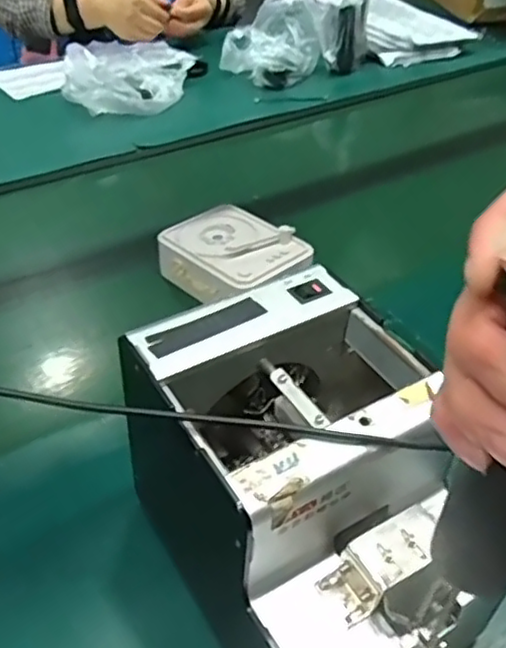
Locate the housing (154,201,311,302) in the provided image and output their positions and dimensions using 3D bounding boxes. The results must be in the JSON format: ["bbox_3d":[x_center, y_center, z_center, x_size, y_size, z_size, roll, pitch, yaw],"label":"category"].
[{"bbox_3d":[-0.019,-0.063,0.630,0.104,0.043,0.119,-31,48,-33],"label":"housing"}]

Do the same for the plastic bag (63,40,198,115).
[{"bbox_3d":[-0.179,-0.382,0.996,0.154,0.083,0.212,5,39,5],"label":"plastic bag"}]

